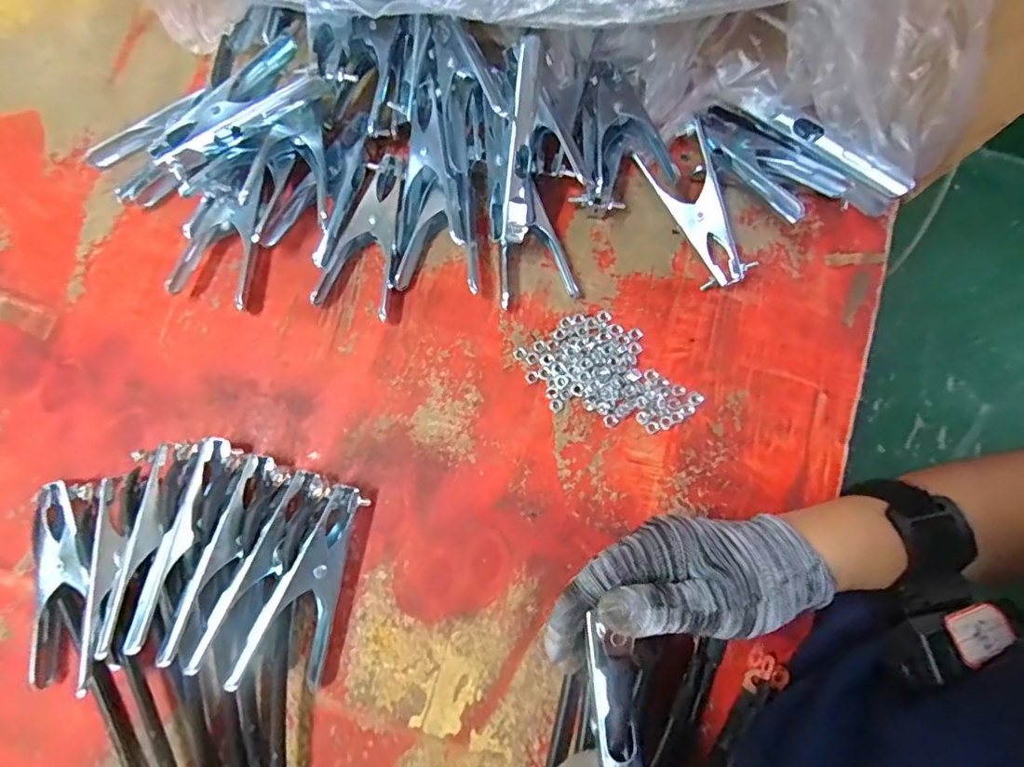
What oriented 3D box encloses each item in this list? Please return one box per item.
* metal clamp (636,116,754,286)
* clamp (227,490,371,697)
[{"bbox_3d":[0.151,-0.140,0.417,0.053,0.032,0.129,-25,79,-4],"label":"metal clamp"},{"bbox_3d":[-0.139,0.137,0.363,0.058,0.025,0.133,25,75,-29],"label":"clamp"}]

